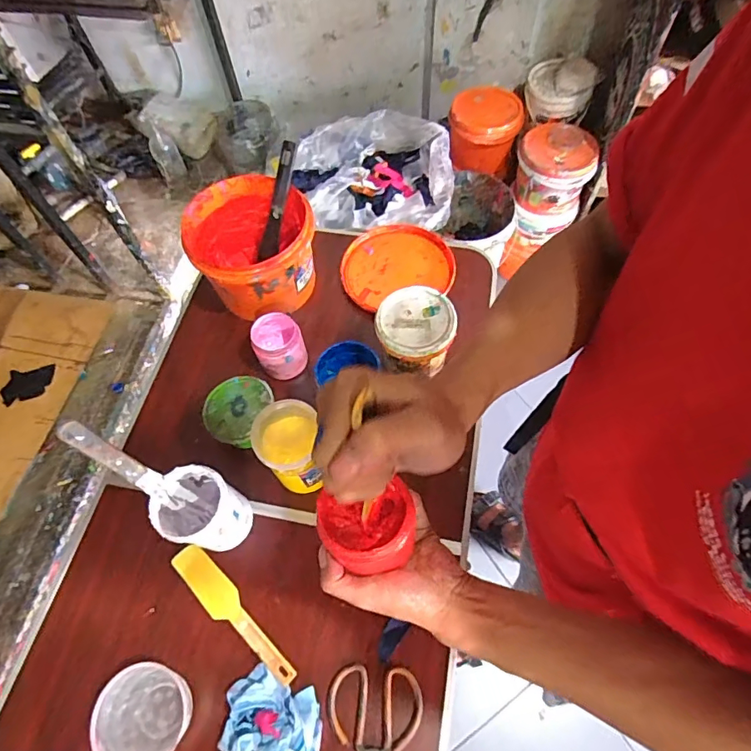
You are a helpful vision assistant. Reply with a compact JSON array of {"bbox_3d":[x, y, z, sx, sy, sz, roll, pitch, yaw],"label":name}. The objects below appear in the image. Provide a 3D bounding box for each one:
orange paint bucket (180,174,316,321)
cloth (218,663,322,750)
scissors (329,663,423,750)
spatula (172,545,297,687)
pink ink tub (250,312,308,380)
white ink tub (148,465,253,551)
[{"bbox_3d":[-0.223,-0.225,0.917,0.212,0.190,0.214,-1,62,2],"label":"orange paint bucket"},{"bbox_3d":[-0.135,0.451,0.611,0.130,0.059,0.137,0,62,2],"label":"cloth"},{"bbox_3d":[-0.006,0.485,0.621,0.119,0.018,0.194,4,62,5],"label":"scissors"},{"bbox_3d":[-0.209,0.344,0.703,0.246,0.008,0.049,39,77,20],"label":"spatula"},{"bbox_3d":[-0.170,-0.053,0.861,0.081,0.089,0.084,-1,62,2],"label":"pink ink tub"},{"bbox_3d":[-0.243,0.196,0.691,0.099,0.134,0.094,-1,62,2],"label":"white ink tub"}]

